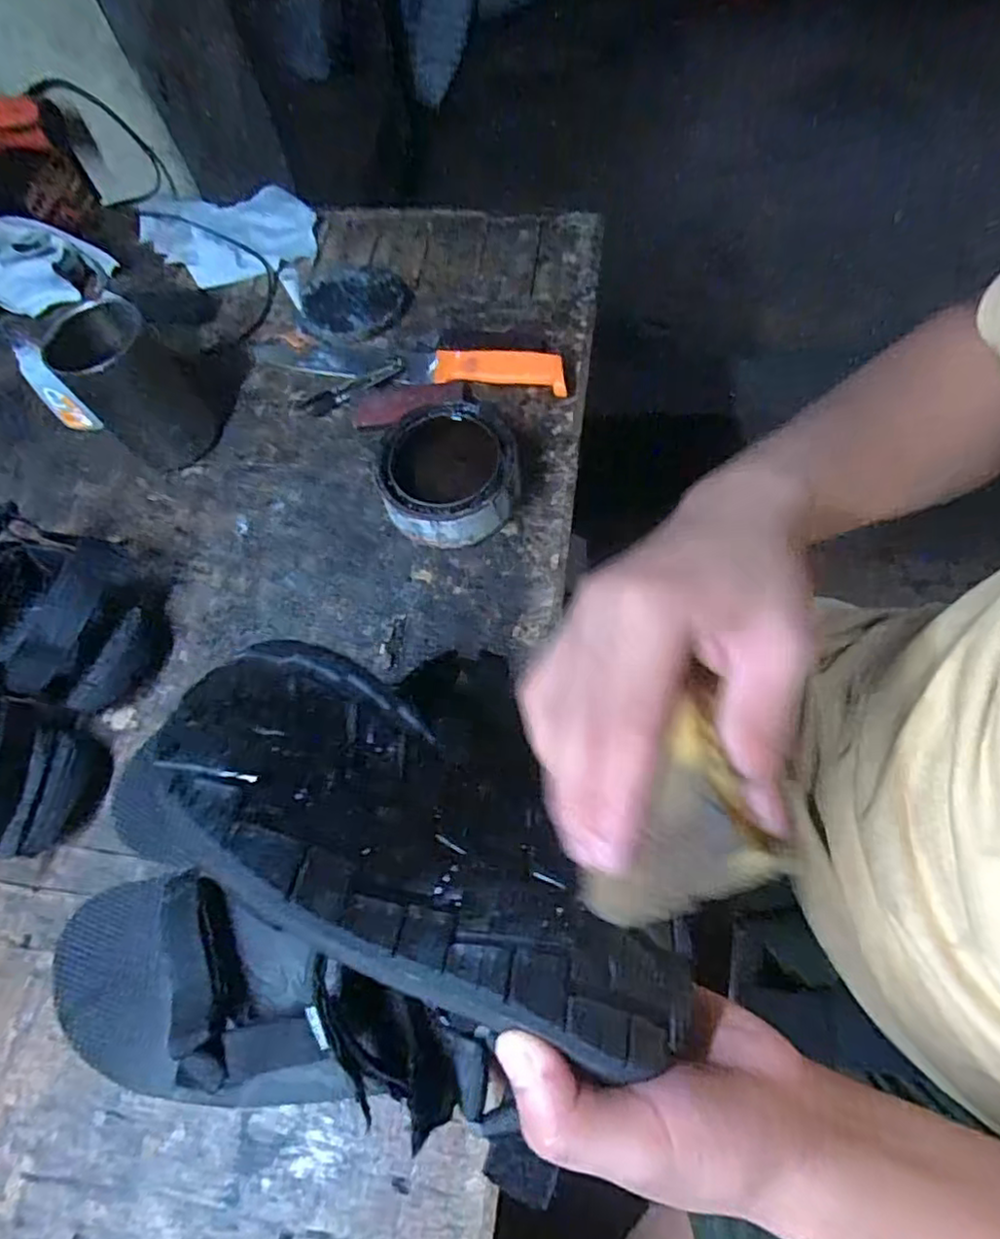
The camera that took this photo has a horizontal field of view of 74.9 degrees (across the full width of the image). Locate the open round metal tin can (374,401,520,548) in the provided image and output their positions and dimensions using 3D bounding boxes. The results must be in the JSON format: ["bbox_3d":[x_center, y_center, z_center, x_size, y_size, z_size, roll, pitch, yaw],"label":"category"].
[{"bbox_3d":[-0.038,-0.111,0.496,0.097,0.049,0.104,-3,65,5],"label":"open round metal tin can"}]

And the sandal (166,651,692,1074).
[{"bbox_3d":[-0.042,0.097,0.273,0.232,0.052,0.103,32,45,11],"label":"sandal"}]

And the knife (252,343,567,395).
[{"bbox_3d":[-0.083,-0.224,0.565,0.277,0.019,0.036,7,69,6],"label":"knife"}]

